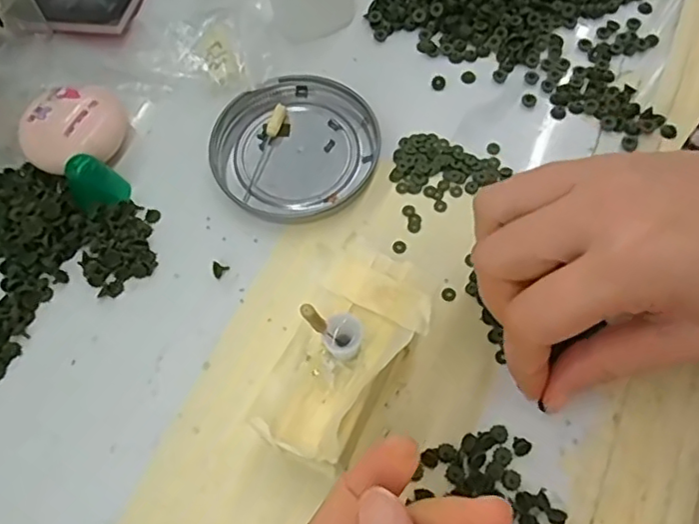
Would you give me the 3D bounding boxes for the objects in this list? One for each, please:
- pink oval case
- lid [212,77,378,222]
[{"bbox_3d":[-0.132,-0.062,0.294,0.047,0.020,0.038,-14,66,-4],"label":"pink oval case"},{"bbox_3d":[-0.025,-0.056,0.293,0.080,0.011,0.071,-27,67,-10],"label":"lid"}]

